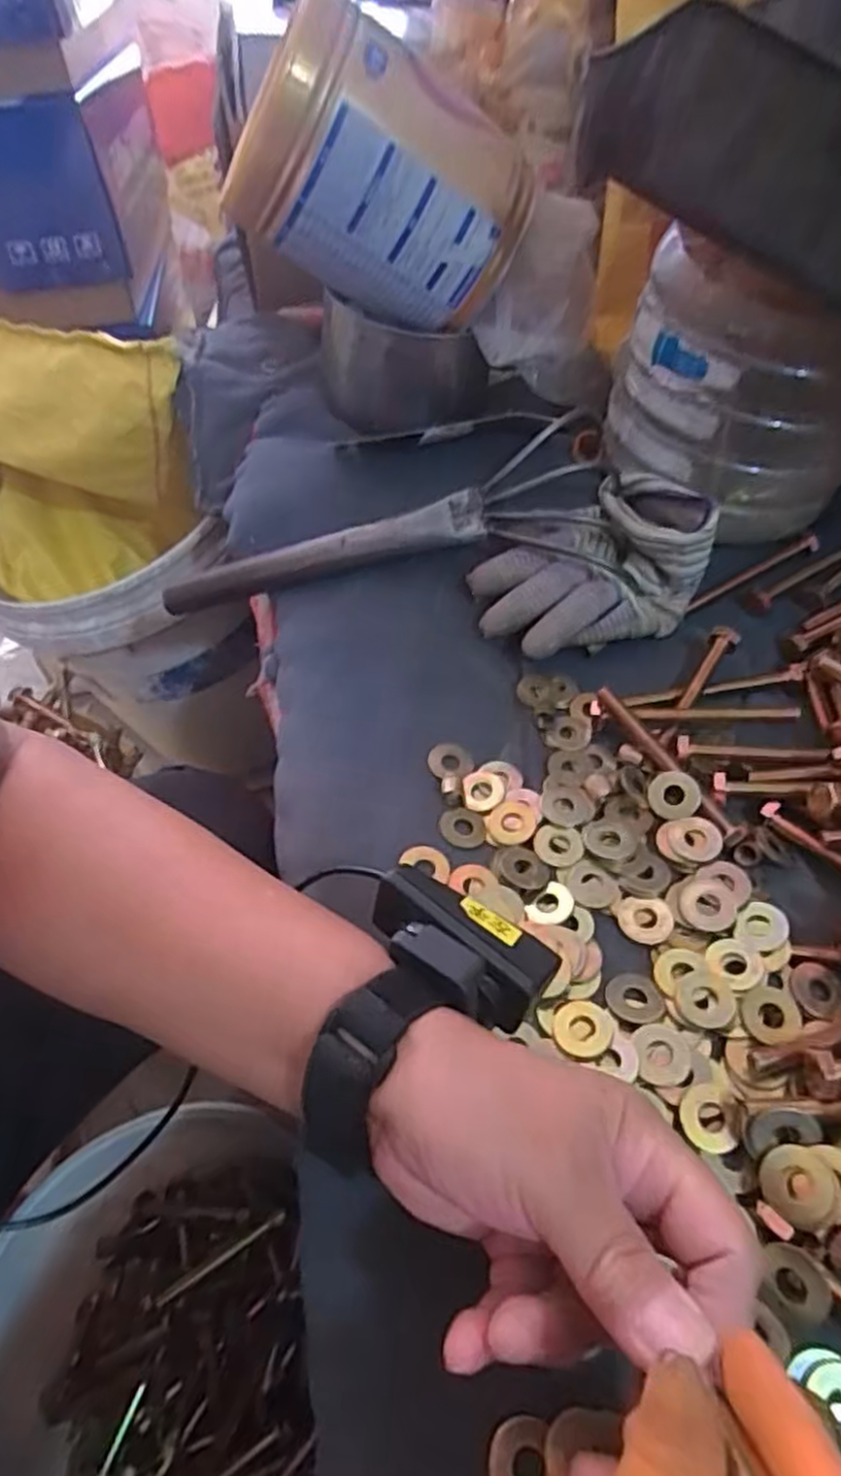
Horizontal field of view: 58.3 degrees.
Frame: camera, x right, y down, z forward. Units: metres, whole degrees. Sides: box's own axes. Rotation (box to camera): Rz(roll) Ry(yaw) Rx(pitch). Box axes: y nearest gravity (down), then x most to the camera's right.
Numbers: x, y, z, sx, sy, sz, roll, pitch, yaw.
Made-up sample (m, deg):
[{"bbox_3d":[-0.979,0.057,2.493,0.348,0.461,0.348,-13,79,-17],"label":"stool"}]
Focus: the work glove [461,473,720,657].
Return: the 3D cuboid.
[{"bbox_3d":[0.102,-0.104,0.463,0.148,0.048,0.101,-27,58,-15],"label":"work glove"}]

